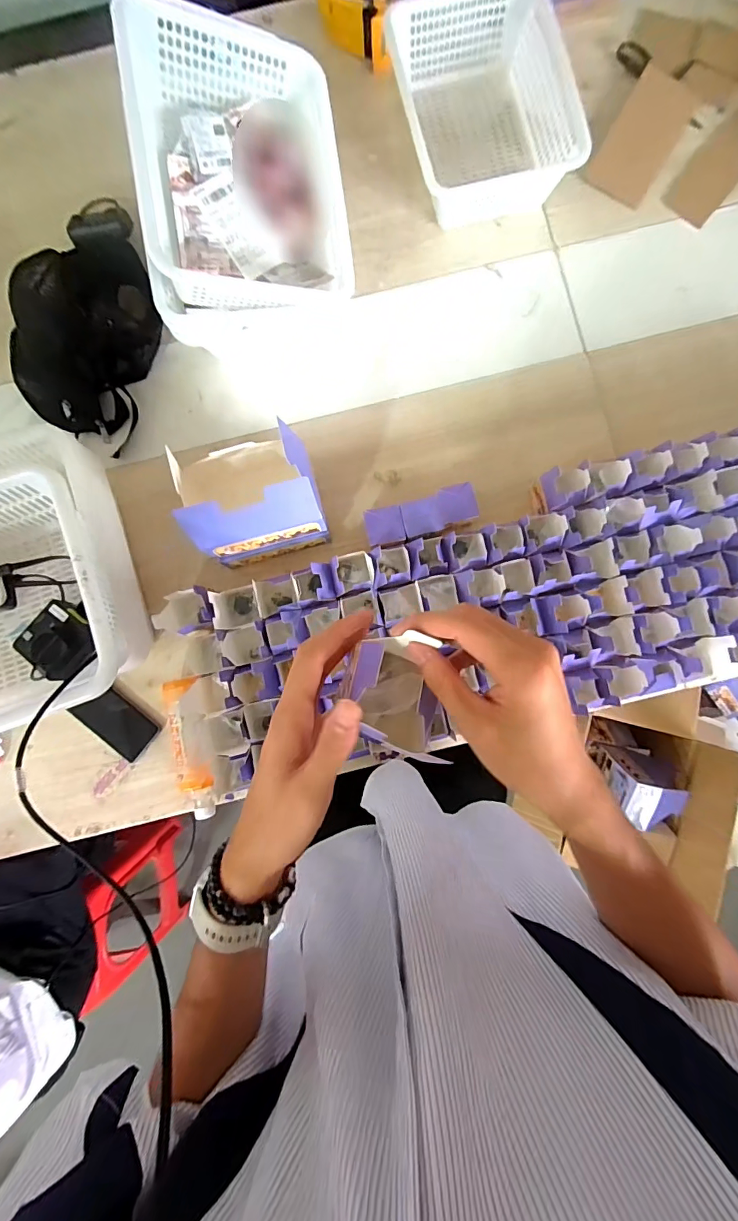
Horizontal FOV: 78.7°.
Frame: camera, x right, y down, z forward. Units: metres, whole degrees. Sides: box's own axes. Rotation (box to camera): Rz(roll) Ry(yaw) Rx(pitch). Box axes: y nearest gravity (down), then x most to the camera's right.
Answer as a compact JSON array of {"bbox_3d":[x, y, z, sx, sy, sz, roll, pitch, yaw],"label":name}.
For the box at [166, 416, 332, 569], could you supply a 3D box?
[{"bbox_3d":[-0.163,-0.157,0.670,0.172,0.204,0.119,-15,86,0],"label":"box"}]

